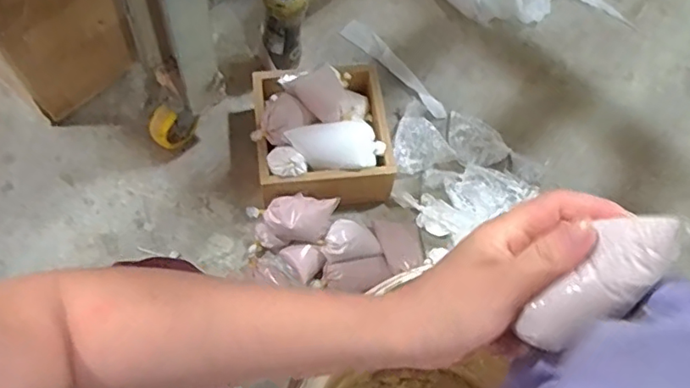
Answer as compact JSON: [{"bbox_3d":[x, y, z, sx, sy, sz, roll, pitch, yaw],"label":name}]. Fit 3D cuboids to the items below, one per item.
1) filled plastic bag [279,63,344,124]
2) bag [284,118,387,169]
[{"bbox_3d":[-0.034,-0.140,0.784,0.099,0.045,0.067,40,67,14],"label":"filled plastic bag"},{"bbox_3d":[-0.011,-0.063,0.752,0.123,0.049,0.064,-7,65,-8],"label":"bag"}]

